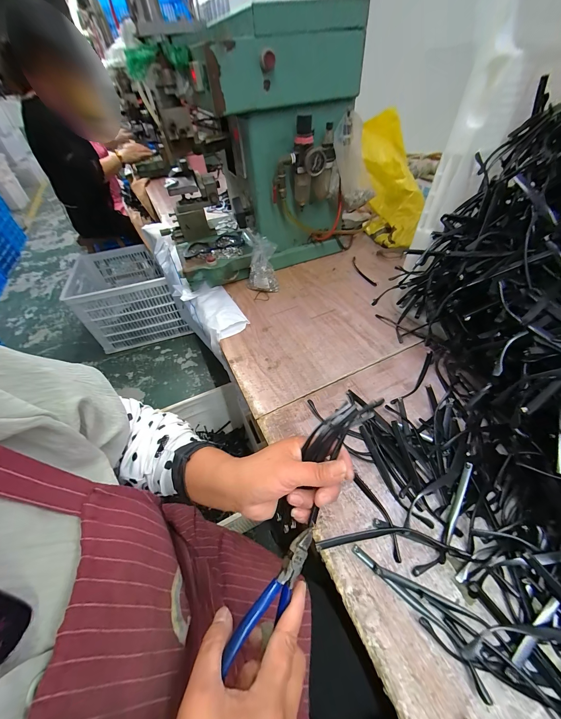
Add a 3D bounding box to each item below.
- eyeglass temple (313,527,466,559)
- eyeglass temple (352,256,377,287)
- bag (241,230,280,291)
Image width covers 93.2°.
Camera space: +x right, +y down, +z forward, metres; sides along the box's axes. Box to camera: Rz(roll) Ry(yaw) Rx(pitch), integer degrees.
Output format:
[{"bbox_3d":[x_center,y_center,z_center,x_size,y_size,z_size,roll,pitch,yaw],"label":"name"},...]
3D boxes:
[{"bbox_3d":[0.119,0.200,0.294,0.156,0.017,0.024,0,49,5],"label":"eyeglass temple"},{"bbox_3d":[0.203,-0.220,0.663,0.018,0.006,0.134,-11,47,-4],"label":"eyeglass temple"},{"bbox_3d":[-0.046,-0.225,0.608,0.074,0.141,0.056,-12,8,-5],"label":"bag"}]

